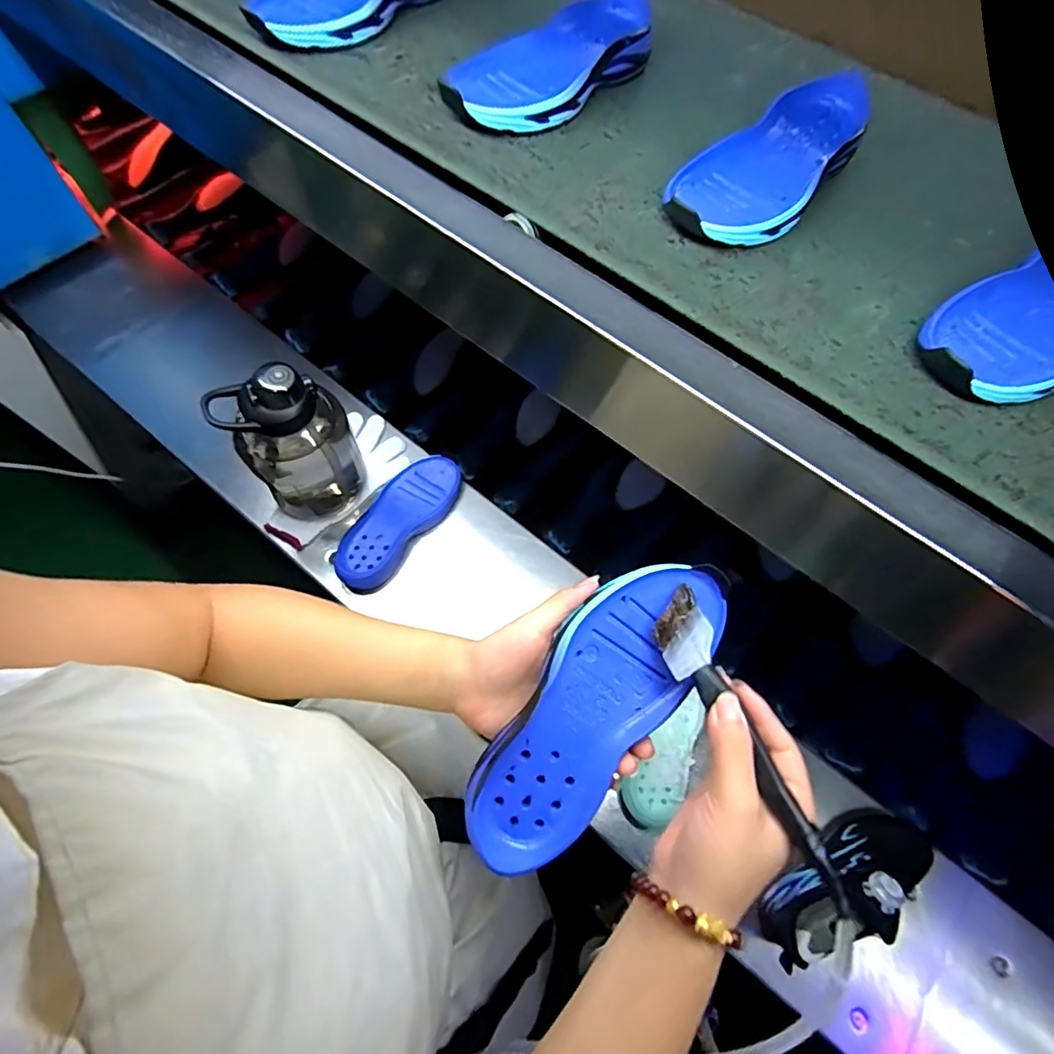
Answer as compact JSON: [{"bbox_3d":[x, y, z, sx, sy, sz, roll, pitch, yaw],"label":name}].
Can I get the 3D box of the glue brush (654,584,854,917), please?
[{"bbox_3d":[0.114,0.114,0.300,0.034,0.009,0.173,-32,55,16],"label":"glue brush"}]

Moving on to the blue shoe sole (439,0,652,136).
[{"bbox_3d":[0.029,-0.399,0.464,0.225,0.030,0.089,-35,69,-14],"label":"blue shoe sole"}]

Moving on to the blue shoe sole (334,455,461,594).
[{"bbox_3d":[-0.175,-0.009,0.736,0.085,0.032,0.216,32,70,15],"label":"blue shoe sole"}]

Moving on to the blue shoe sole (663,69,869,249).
[{"bbox_3d":[0.201,-0.288,0.427,0.222,0.027,0.085,-39,70,-16],"label":"blue shoe sole"}]

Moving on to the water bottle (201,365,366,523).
[{"bbox_3d":[-0.273,-0.095,0.650,0.121,0.216,0.090,-28,72,-14],"label":"water bottle"}]

